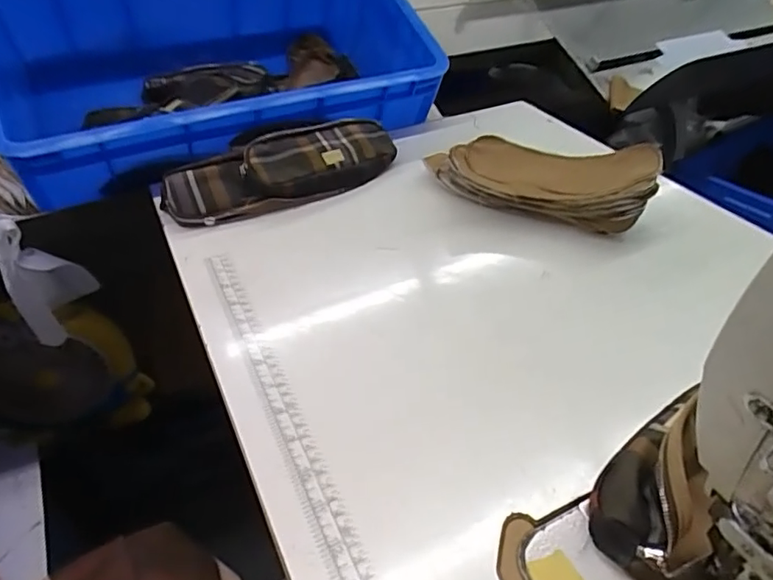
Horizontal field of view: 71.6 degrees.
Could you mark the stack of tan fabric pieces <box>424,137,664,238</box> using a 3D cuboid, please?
[{"bbox_3d":[0.151,-0.116,0.566,0.231,0.073,0.089,12,42,14],"label":"stack of tan fabric pieces"}]

